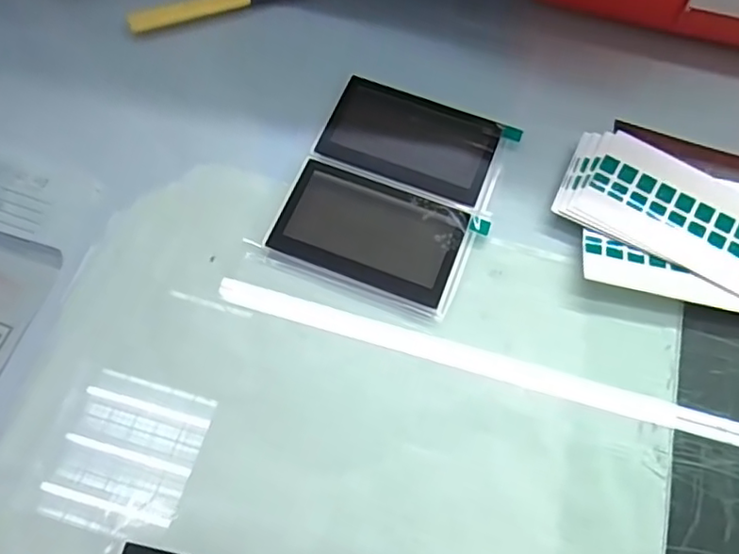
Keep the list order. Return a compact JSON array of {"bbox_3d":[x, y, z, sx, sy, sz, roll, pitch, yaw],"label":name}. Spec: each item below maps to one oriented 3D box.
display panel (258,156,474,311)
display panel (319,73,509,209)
[{"bbox_3d":[0.001,-0.023,0.287,0.085,0.004,0.051,20,67,7],"label":"display panel"},{"bbox_3d":[0.022,-0.073,0.311,0.085,0.004,0.057,21,64,7],"label":"display panel"}]

